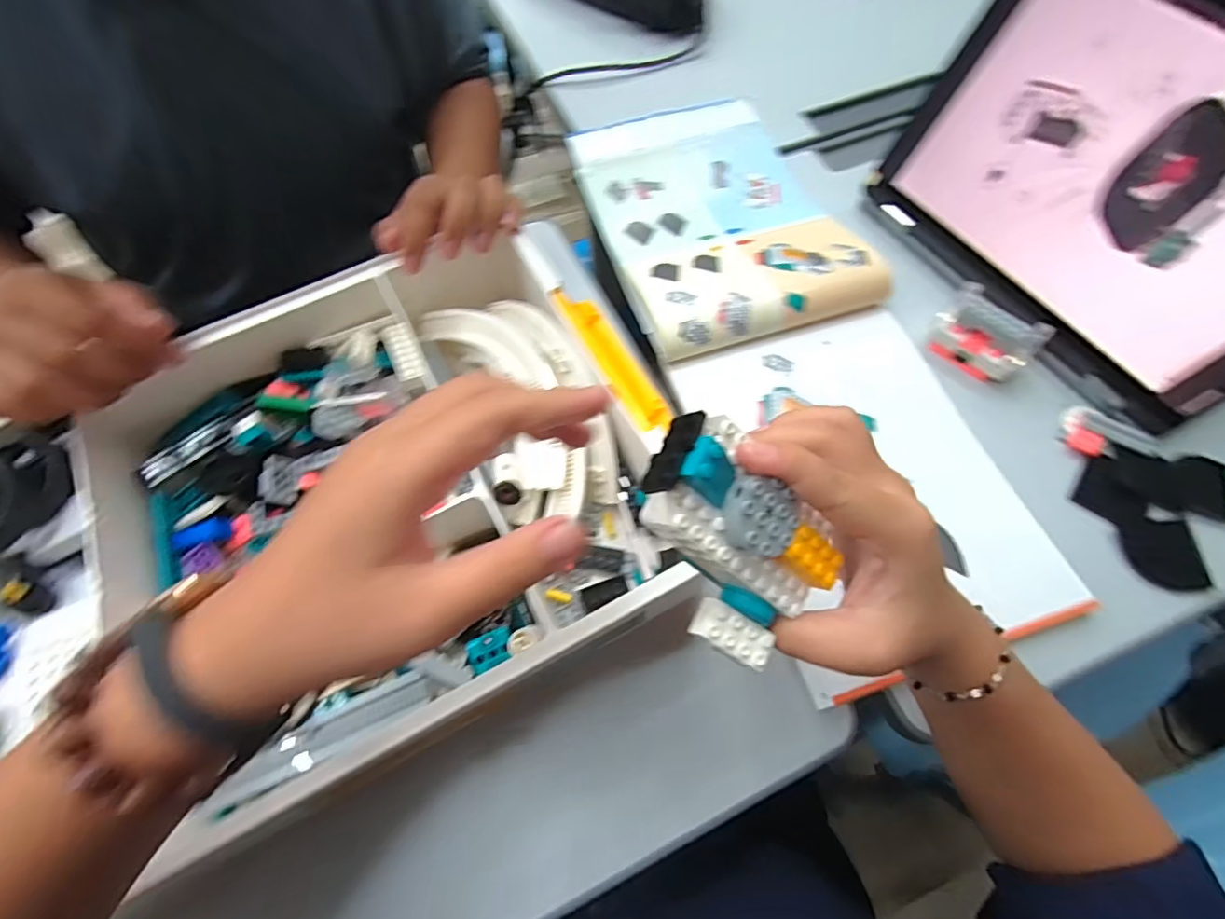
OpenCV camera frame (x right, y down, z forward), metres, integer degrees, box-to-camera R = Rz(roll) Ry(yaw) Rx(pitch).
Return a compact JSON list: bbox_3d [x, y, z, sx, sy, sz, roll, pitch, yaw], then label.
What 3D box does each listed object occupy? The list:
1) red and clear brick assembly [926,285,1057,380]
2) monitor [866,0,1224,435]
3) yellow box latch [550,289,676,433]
[{"bbox_3d":[0.282,-0.094,0.408,0.037,0.041,0.066,-39,69,-15],"label":"red and clear brick assembly"},{"bbox_3d":[0.337,-0.186,0.362,0.020,0.199,0.292,-19,63,-31],"label":"monitor"},{"bbox_3d":[-0.001,-0.068,0.354,0.033,0.006,0.120,-14,61,-39],"label":"yellow box latch"}]

